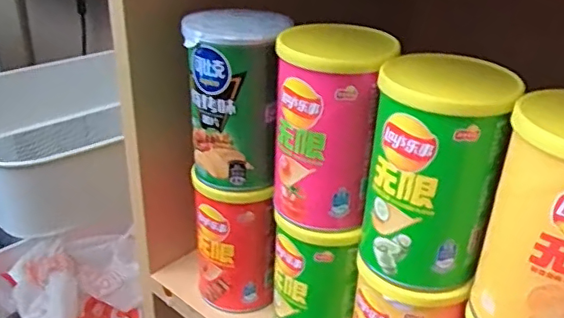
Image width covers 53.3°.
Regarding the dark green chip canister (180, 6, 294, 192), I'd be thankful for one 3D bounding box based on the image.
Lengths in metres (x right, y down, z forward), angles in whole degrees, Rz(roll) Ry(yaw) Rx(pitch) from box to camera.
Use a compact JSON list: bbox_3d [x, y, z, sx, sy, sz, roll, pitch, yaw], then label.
[{"bbox_3d":[-0.031,-0.042,0.384,0.059,0.111,0.057,3,28,3],"label":"dark green chip canister"}]

